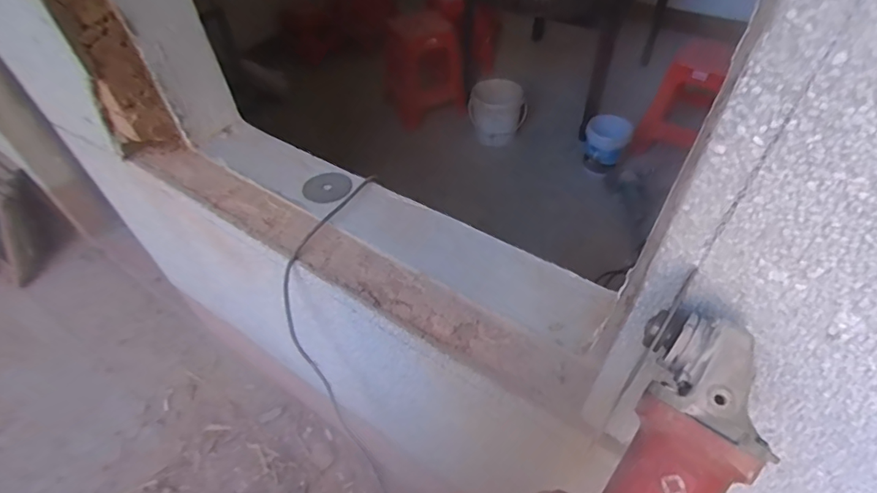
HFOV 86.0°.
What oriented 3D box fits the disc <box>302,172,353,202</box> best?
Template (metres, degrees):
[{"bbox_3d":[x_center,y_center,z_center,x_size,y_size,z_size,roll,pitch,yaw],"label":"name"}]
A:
[{"bbox_3d":[-0.205,-0.110,0.871,0.091,0.006,0.078,-17,52,-24],"label":"disc"}]

